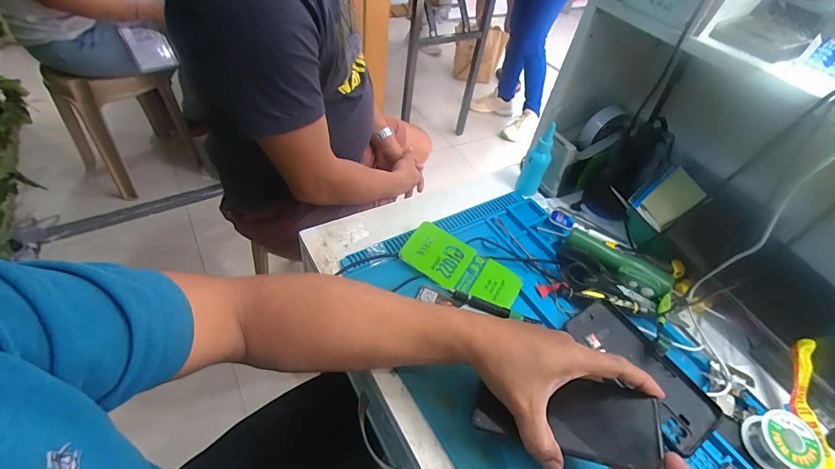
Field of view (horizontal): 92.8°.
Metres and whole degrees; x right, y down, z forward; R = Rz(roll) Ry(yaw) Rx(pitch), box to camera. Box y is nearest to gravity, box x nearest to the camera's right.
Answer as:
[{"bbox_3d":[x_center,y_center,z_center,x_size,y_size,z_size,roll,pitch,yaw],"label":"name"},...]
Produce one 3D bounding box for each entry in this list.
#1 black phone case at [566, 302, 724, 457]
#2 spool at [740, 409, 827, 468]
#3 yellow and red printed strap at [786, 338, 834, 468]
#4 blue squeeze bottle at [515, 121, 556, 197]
[{"bbox_3d":[0.241,0.146,0.432,0.070,0.012,0.160,-27,59,-23],"label":"black phone case"},{"bbox_3d":[0.359,0.205,0.391,0.052,0.034,0.053,3,48,-3],"label":"spool"},{"bbox_3d":[0.399,0.188,0.404,0.028,0.049,0.159,16,49,8],"label":"yellow and red printed strap"},{"bbox_3d":[0.179,-0.111,0.599,0.028,0.118,0.030,-30,58,-28],"label":"blue squeeze bottle"}]

